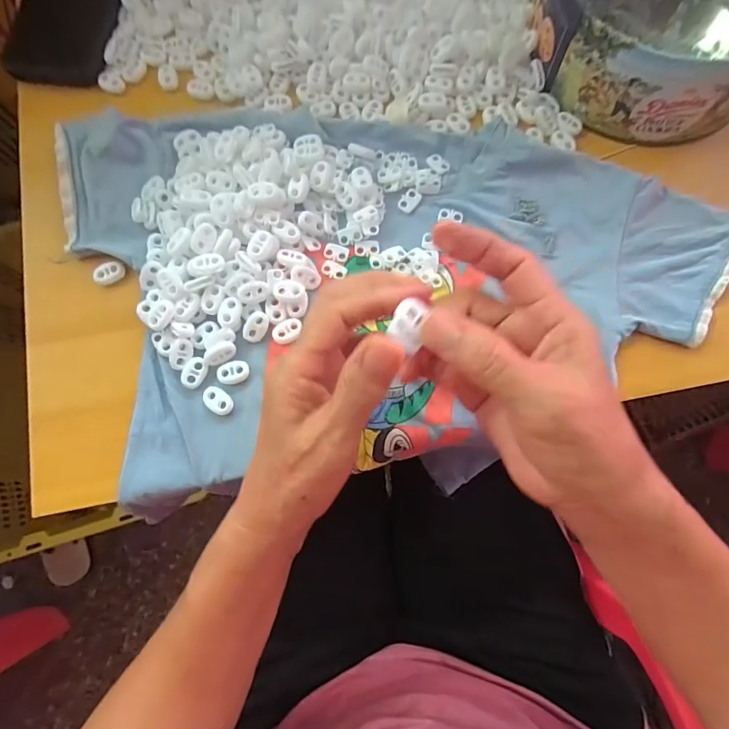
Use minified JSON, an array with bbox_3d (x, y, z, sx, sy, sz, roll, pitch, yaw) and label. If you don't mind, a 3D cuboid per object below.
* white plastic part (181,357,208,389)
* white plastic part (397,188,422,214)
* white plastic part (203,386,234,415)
[{"bbox_3d":[-0.120,0.005,0.310,0.015,0.004,0.022,23,80,5],"label":"white plastic part"},{"bbox_3d":[0.035,-0.125,0.340,0.013,0.004,0.019,41,82,8],"label":"white plastic part"},{"bbox_3d":[-0.102,0.025,0.308,0.023,0.004,0.014,36,81,7],"label":"white plastic part"}]

